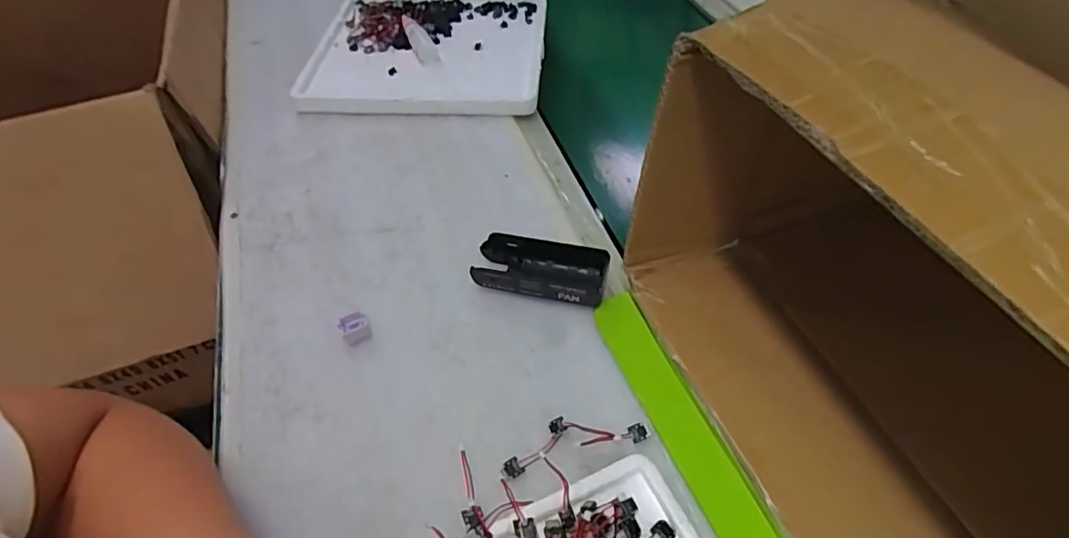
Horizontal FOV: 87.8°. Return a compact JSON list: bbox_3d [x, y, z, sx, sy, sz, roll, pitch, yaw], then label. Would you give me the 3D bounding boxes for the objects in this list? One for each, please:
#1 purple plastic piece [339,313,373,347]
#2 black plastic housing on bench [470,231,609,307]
[{"bbox_3d":[-0.140,0.047,0.434,0.022,0.017,0.019,-28,55,-20],"label":"purple plastic piece"},{"bbox_3d":[0.005,0.001,0.459,0.106,0.023,0.047,10,52,9],"label":"black plastic housing on bench"}]

